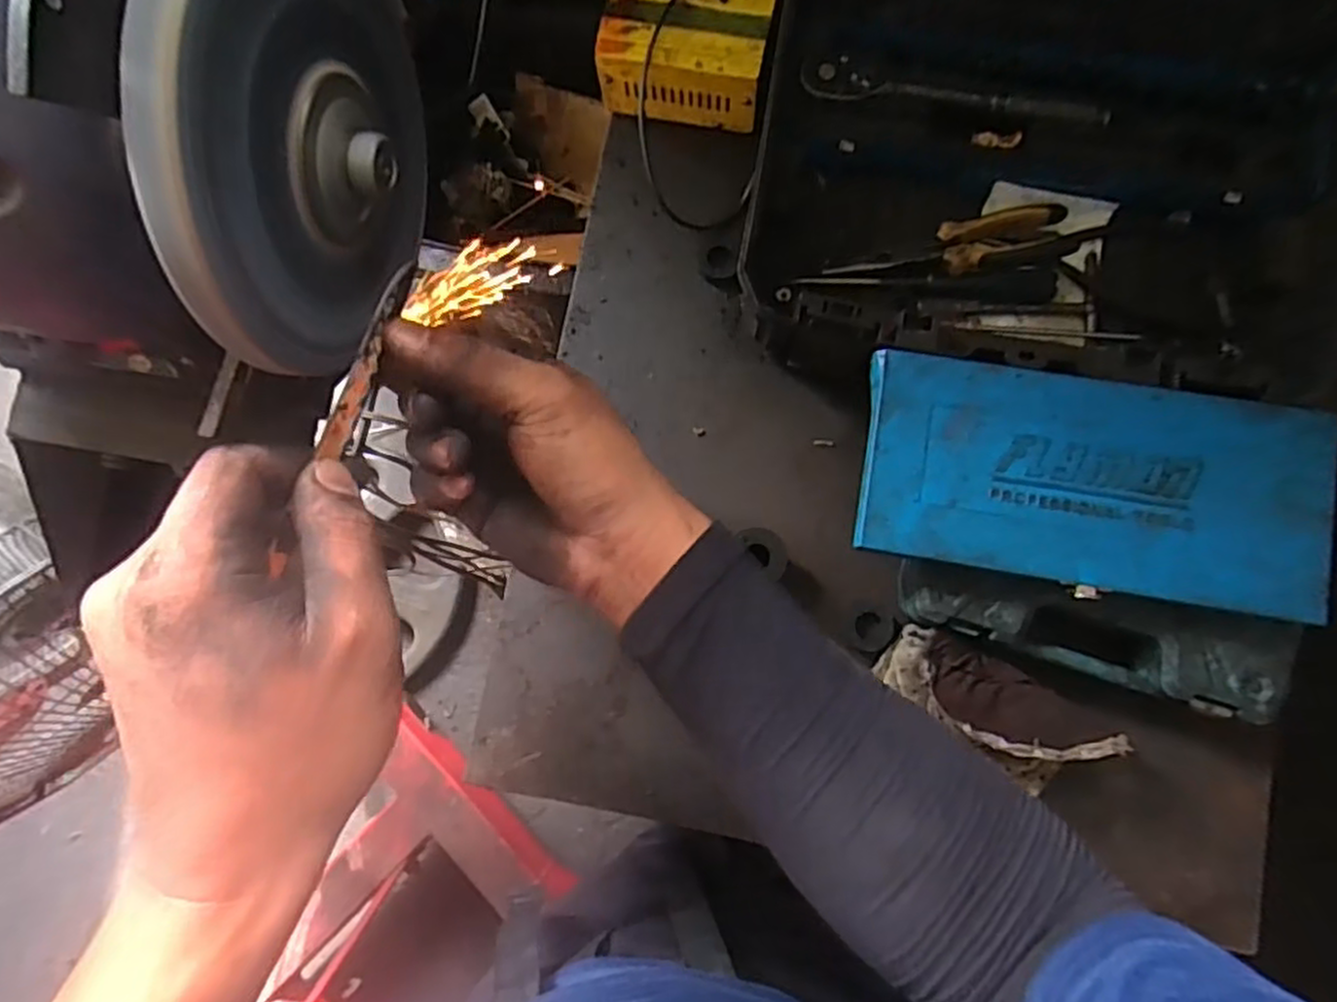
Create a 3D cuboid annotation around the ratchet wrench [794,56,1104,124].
[{"bbox_3d":[0.231,-0.326,0.608,0.242,0.025,0.043,14,83,4],"label":"ratchet wrench"}]

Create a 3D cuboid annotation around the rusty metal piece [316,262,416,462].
[{"bbox_3d":[-0.115,-0.057,0.287,0.007,0.012,0.090,11,69,4],"label":"rusty metal piece"}]

